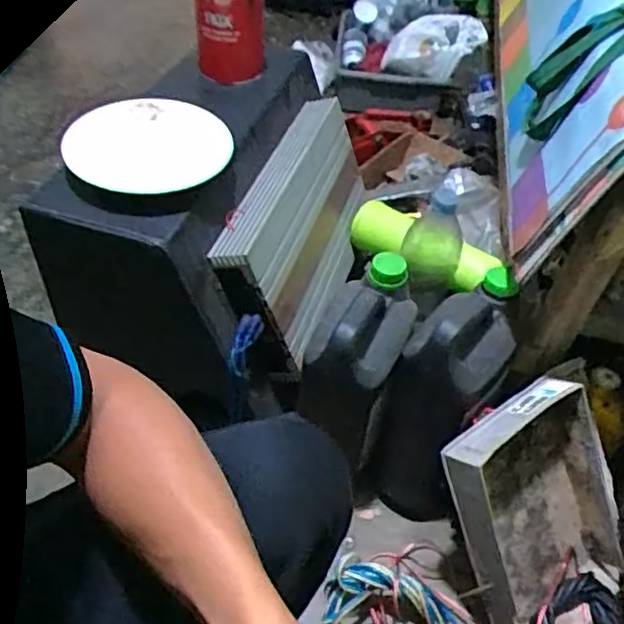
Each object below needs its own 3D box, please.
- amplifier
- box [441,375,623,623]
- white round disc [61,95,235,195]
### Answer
[{"bbox_3d":[-0.002,-0.129,0.963,0.057,0.231,0.423,-2,43,28],"label":"amplifier"},{"bbox_3d":[0.295,0.268,0.802,0.229,0.329,0.061,-29,20,-29],"label":"box"},{"bbox_3d":[-0.205,-0.216,0.798,0.202,0.015,0.208,6,47,1],"label":"white round disc"}]

